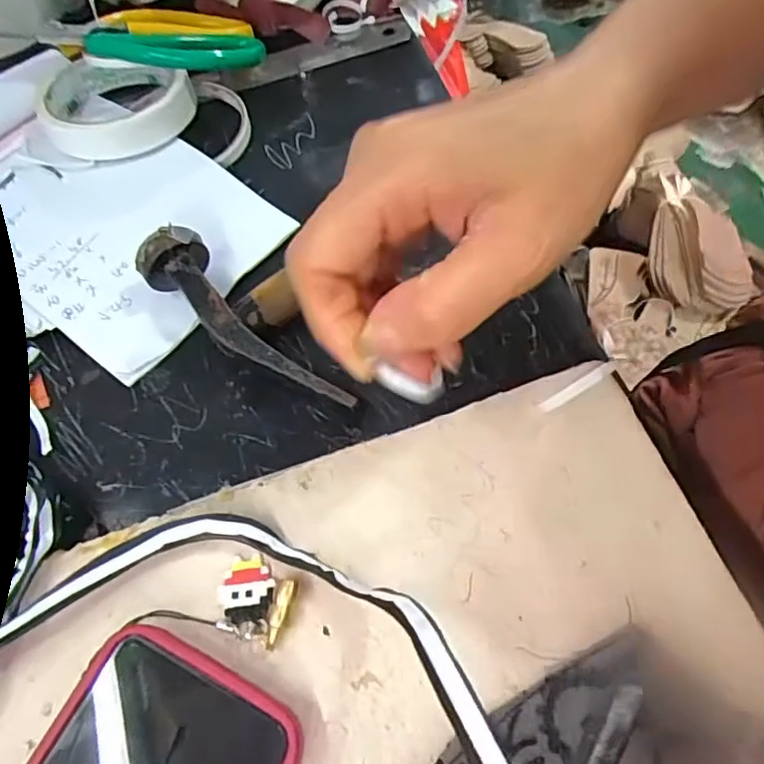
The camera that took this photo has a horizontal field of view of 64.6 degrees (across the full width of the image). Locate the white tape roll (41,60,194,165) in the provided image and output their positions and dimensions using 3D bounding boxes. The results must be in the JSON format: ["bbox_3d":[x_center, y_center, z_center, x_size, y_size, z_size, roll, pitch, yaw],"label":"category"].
[{"bbox_3d":[-0.160,-0.173,0.365,0.085,0.024,0.085,-1,63,3],"label":"white tape roll"}]

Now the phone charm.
[{"bbox_3d":[-0.047,0.082,0.228,0.032,0.004,0.028,10,64,25],"label":"phone charm"}]

